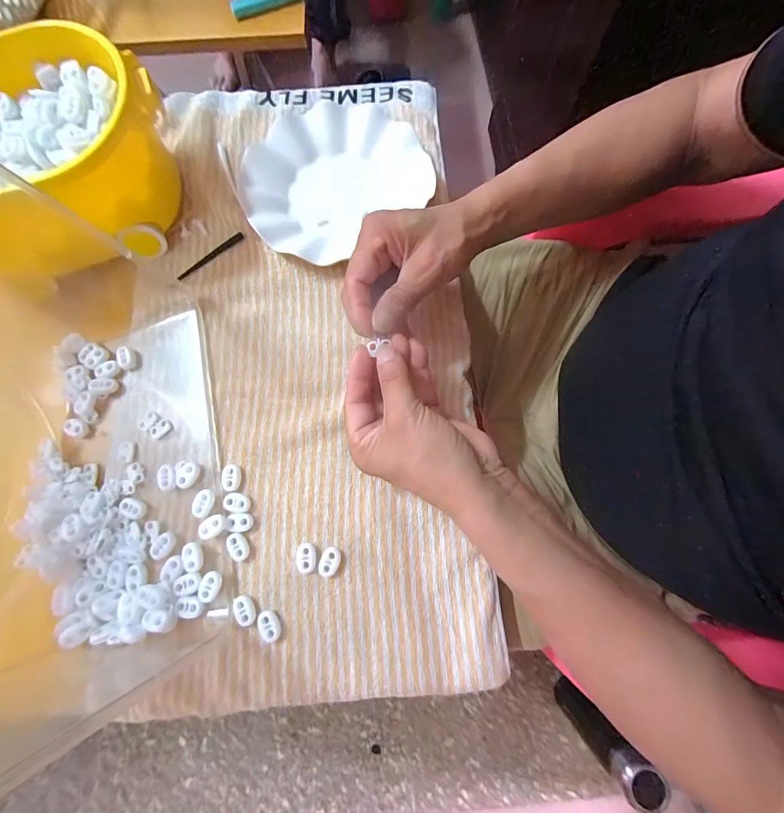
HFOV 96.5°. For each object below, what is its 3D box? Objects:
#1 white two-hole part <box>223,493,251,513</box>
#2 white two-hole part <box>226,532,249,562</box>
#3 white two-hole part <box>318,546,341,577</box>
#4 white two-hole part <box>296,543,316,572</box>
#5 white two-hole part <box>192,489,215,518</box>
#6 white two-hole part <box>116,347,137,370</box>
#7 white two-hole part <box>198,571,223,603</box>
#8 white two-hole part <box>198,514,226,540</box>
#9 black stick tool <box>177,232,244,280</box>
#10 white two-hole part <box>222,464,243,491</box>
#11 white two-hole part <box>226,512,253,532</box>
[{"bbox_3d":[-0.130,0.080,0.291,0.022,0.004,0.014,16,78,5],"label":"white two-hole part"},{"bbox_3d":[-0.126,0.115,0.286,0.015,0.004,0.023,-29,78,-5],"label":"white two-hole part"},{"bbox_3d":[-0.050,0.124,0.281,0.015,0.005,0.022,17,78,5],"label":"white two-hole part"},{"bbox_3d":[-0.069,0.122,0.282,0.017,0.004,0.021,-1,77,1],"label":"white two-hole part"},{"bbox_3d":[-0.154,0.080,0.289,0.016,0.009,0.022,22,78,6],"label":"white two-hole part"},{"bbox_3d":[-0.243,-0.045,0.320,0.013,0.009,0.020,-17,77,-3],"label":"white two-hole part"},{"bbox_3d":[-0.142,0.140,0.273,0.016,0.006,0.022,17,78,5],"label":"white two-hole part"},{"bbox_3d":[-0.145,0.097,0.284,0.021,0.009,0.015,-30,78,-6],"label":"white two-hole part"},{"bbox_3d":[-0.178,-0.148,0.345,0.075,0.005,0.007,-41,79,-8],"label":"black stick tool"},{"bbox_3d":[-0.137,0.060,0.297,0.016,0.004,0.022,-4,77,0],"label":"white two-hole part"},{"bbox_3d":[-0.126,0.096,0.288,0.021,0.004,0.015,0,77,1],"label":"white two-hole part"}]

